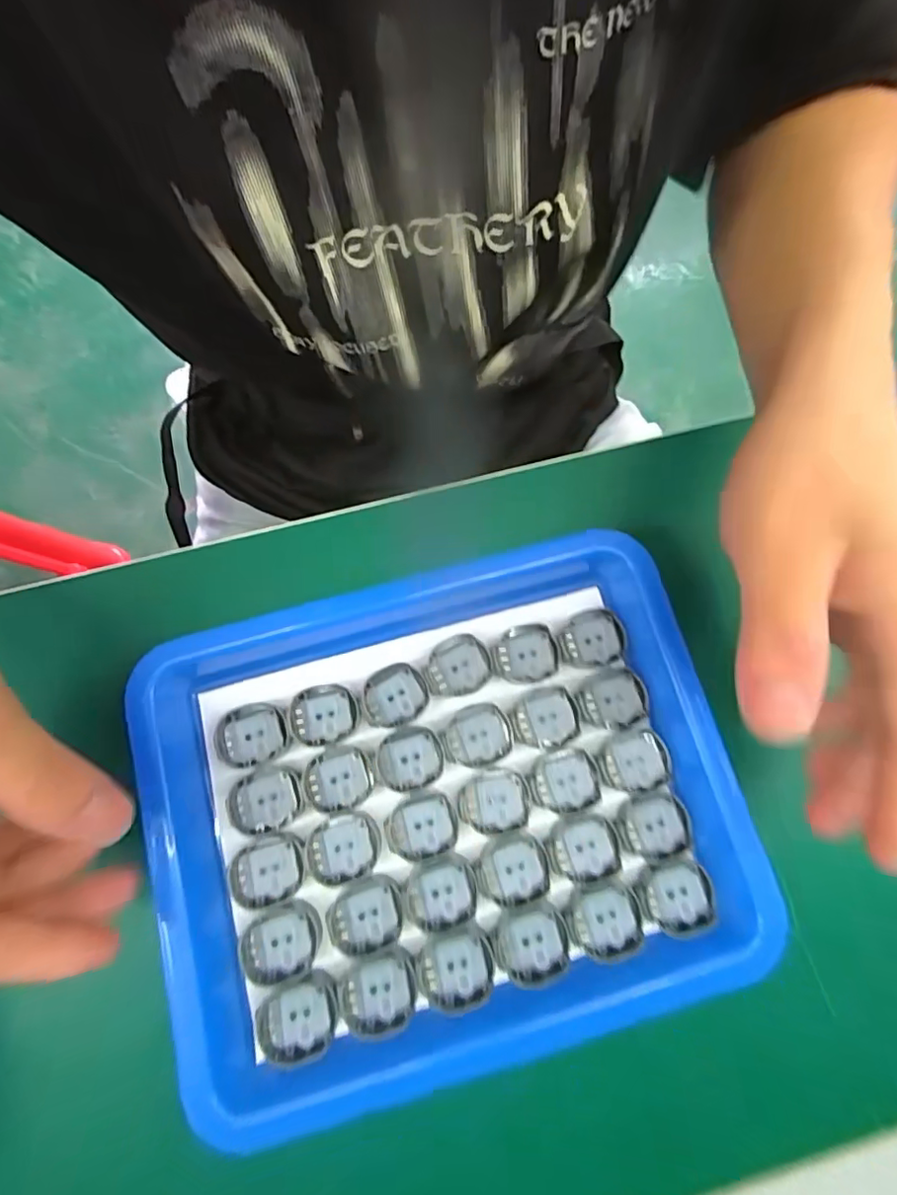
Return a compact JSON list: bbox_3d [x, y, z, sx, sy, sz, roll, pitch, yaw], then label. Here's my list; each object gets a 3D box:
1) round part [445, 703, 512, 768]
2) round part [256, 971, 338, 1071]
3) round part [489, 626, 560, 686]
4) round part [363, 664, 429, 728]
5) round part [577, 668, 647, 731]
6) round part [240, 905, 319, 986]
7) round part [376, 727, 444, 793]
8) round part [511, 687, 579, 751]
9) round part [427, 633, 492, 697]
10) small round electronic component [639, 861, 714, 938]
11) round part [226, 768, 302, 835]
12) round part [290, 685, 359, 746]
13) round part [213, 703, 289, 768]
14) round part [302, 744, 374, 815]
[{"bbox_3d":[0.012,0.057,0.227,0.025,0.004,0.024,0,77,-1],"label":"round part"},{"bbox_3d":[-0.055,0.153,0.200,0.030,0.007,0.025,-19,78,-5],"label":"round part"},{"bbox_3d":[0.032,0.024,0.236,0.028,0.004,0.024,-9,78,-3],"label":"round part"},{"bbox_3d":[-0.022,0.041,0.230,0.025,0.004,0.024,0,77,-1],"label":"round part"},{"bbox_3d":[0.070,0.044,0.232,0.026,0.004,0.024,-23,79,-6],"label":"round part"},{"bbox_3d":[-0.064,0.131,0.208,0.029,0.004,0.026,-5,77,-2],"label":"round part"},{"bbox_3d":[-0.016,0.066,0.225,0.026,0.004,0.024,0,77,-1],"label":"round part"},{"bbox_3d":[0.041,0.051,0.230,0.027,0.004,0.024,-18,78,-5],"label":"round part"},{"bbox_3d":[0.004,0.029,0.234,0.026,0.004,0.025,0,77,-1],"label":"round part"},{"bbox_3d":[0.088,0.117,0.214,0.026,0.006,0.025,-11,78,-3],"label":"small round electronic component"},{"bbox_3d":[-0.073,0.080,0.219,0.028,0.004,0.023,-6,78,-2],"label":"round part"},{"bbox_3d":[-0.052,0.048,0.227,0.026,0.004,0.023,-9,78,-3],"label":"round part"},{"bbox_3d":[-0.081,0.056,0.225,0.029,0.004,0.024,-18,78,-5],"label":"round part"},{"bbox_3d":[-0.045,0.073,0.221,0.027,0.004,0.023,-26,79,-6],"label":"round part"}]

